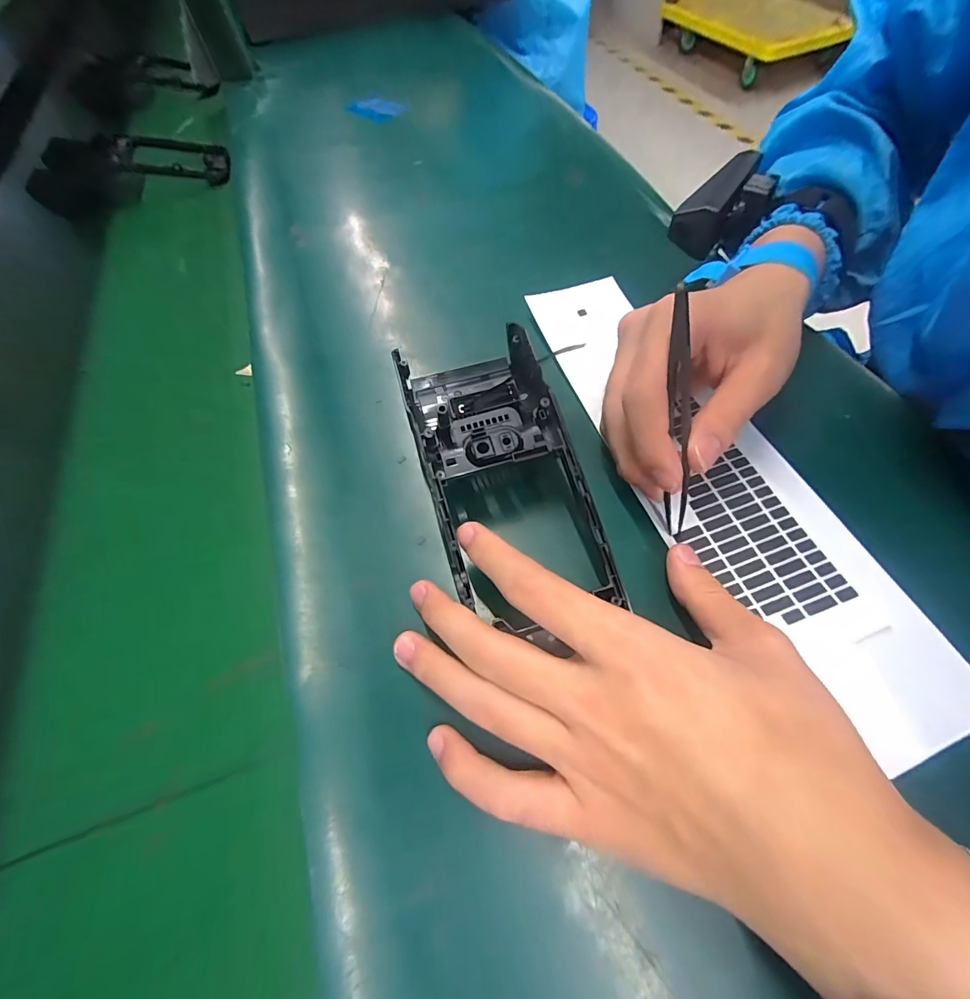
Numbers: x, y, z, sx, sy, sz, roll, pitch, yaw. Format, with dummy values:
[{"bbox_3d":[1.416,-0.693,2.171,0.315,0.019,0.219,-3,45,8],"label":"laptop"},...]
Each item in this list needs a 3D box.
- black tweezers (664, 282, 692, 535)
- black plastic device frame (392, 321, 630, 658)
[{"bbox_3d":[0.092,-0.035,0.201,0.010,0.109,0.012,-8,25,-1],"label":"black tweezers"},{"bbox_3d":[0.006,-0.022,0.222,0.074,0.033,0.183,-16,60,-5],"label":"black plastic device frame"}]

